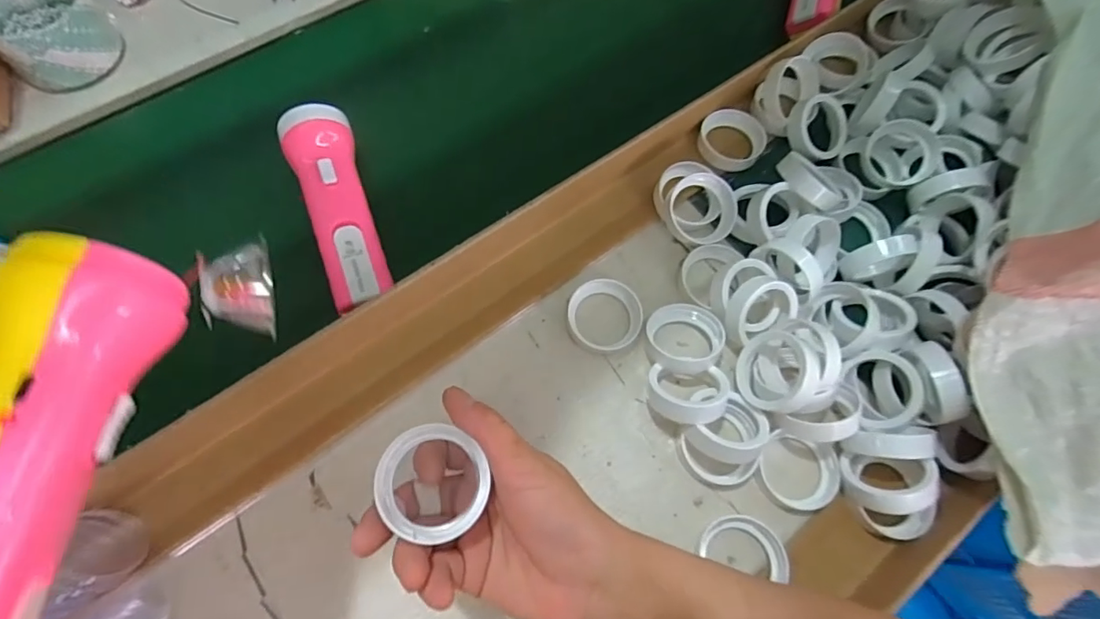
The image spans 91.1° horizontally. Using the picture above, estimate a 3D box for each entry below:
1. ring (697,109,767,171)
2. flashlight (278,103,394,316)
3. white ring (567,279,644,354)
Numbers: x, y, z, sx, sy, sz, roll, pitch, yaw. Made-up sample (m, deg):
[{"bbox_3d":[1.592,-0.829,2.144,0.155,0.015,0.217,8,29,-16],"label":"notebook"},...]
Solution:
[{"bbox_3d":[0.152,-0.141,0.453,0.054,0.018,0.049,38,67,13],"label":"ring"},{"bbox_3d":[-0.155,-0.077,0.405,0.052,0.042,0.168,-22,73,-12],"label":"flashlight"},{"bbox_3d":[0.040,0.004,0.392,0.053,0.014,0.051,2,64,-4],"label":"white ring"}]

